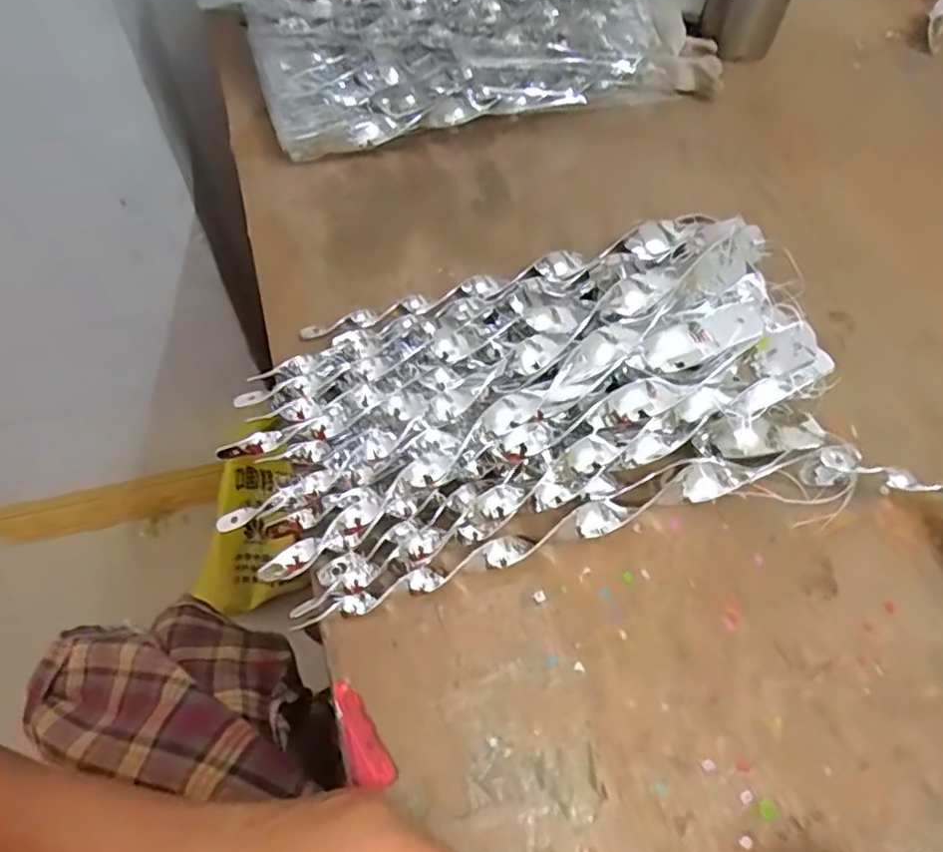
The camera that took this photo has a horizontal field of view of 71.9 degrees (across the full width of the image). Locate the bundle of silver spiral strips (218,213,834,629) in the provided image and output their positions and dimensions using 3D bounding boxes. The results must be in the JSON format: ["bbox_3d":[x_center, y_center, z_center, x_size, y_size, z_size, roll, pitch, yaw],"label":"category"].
[{"bbox_3d":[0.033,-0.028,0.356,0.324,0.080,0.190,-16,62,-11],"label":"bundle of silver spiral strips"}]

